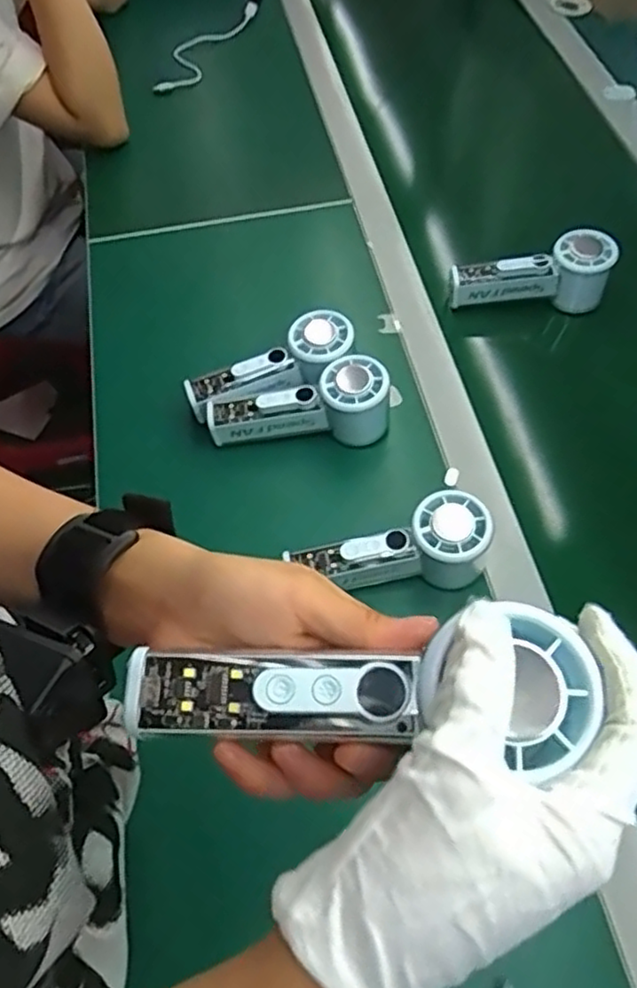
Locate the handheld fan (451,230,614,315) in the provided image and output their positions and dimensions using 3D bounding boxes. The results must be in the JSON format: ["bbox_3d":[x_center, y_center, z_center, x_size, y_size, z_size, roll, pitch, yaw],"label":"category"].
[{"bbox_3d":[0.206,-0.219,0.683,0.149,0.067,0.050,-5,56,-5],"label":"handheld fan"}]

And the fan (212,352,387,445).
[{"bbox_3d":[-0.010,-0.072,0.604,0.148,0.069,0.054,-10,56,9],"label":"fan"}]

